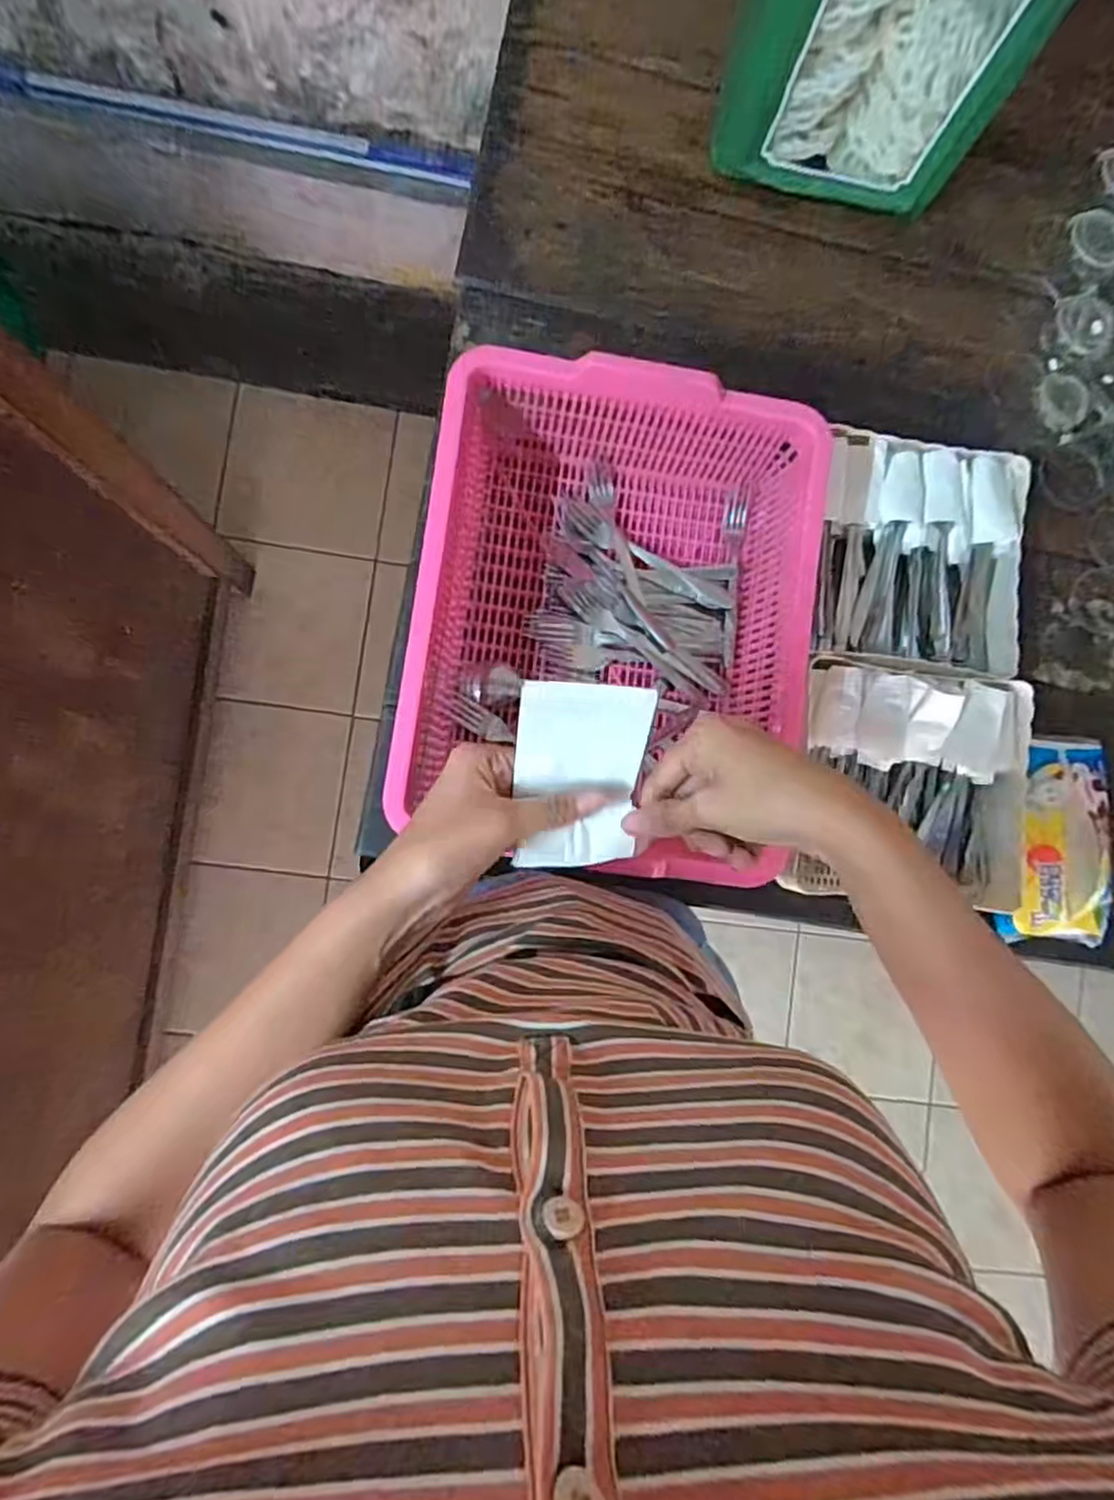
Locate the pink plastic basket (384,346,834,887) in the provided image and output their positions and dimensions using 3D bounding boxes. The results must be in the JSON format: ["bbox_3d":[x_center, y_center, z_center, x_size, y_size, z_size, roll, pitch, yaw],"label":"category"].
[{"bbox_3d":[0.041,-0.103,0.615,0.305,0.135,0.385,8,85,-5],"label":"pink plastic basket"}]

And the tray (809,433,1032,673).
[{"bbox_3d":[0.333,-0.177,0.678,0.183,0.061,0.202,6,85,-6],"label":"tray"}]

